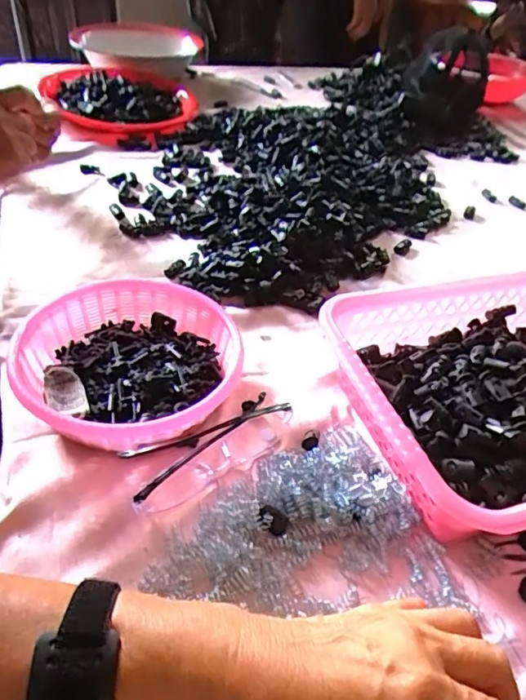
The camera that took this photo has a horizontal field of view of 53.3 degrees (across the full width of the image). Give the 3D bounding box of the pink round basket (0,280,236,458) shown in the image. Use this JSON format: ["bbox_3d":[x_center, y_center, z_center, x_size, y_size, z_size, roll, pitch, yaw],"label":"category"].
[{"bbox_3d":[-0.101,0.012,0.413,0.165,0.049,0.164,4,42,-3],"label":"pink round basket"}]

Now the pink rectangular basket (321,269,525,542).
[{"bbox_3d":[0.212,0.035,0.414,0.290,0.075,0.214,-8,44,-16],"label":"pink rectangular basket"}]

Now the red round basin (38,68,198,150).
[{"bbox_3d":[-0.228,-0.413,0.853,0.222,0.061,0.249,-12,45,-19],"label":"red round basin"}]

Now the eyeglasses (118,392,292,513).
[{"bbox_3d":[-0.035,0.070,0.376,0.127,0.025,0.045,-18,48,-25],"label":"eyeglasses"}]

